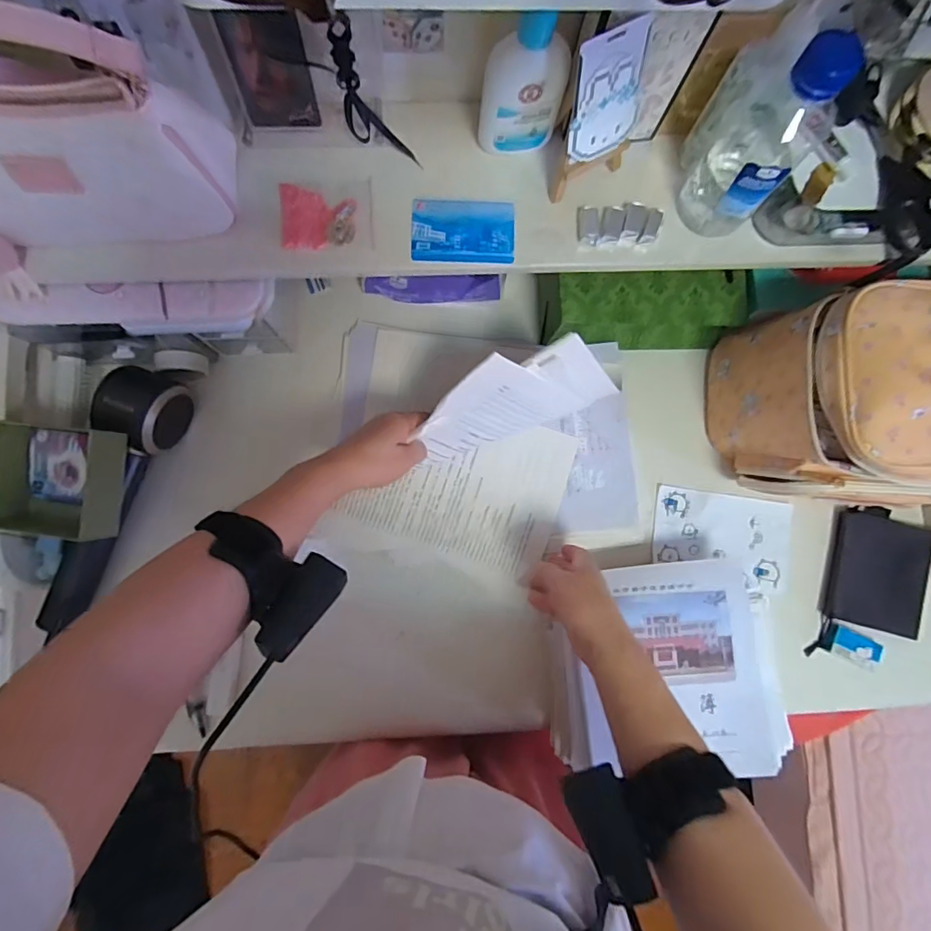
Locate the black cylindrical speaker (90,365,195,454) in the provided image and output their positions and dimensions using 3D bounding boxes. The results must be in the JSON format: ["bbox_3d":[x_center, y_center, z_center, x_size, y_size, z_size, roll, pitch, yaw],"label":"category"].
[{"bbox_3d":[-0.317,-0.056,0.497,0.064,0.070,0.072,22,84,0],"label":"black cylindrical speaker"}]

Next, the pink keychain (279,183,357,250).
[{"bbox_3d":[-0.121,-0.204,0.417,0.059,0.010,0.051,-2,84,-3],"label":"pink keychain"}]

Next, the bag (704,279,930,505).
[{"bbox_3d":[0.394,-0.055,0.479,0.240,0.189,0.180,3,84,-2],"label":"bag"}]

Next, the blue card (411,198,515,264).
[{"bbox_3d":[-0.002,-0.197,0.427,0.084,0.008,0.053,2,84,-2],"label":"blue card"}]

